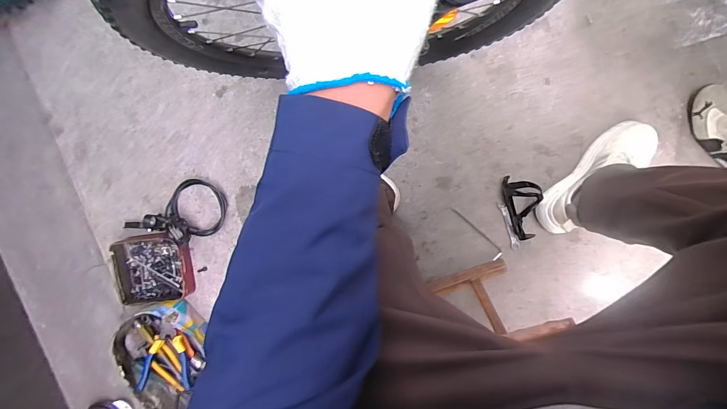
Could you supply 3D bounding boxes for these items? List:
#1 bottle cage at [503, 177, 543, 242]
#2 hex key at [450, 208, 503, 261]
[{"bbox_3d":[0.359,0.008,0.748,0.065,0.063,0.152,-20,97,7],"label":"bottle cage"},{"bbox_3d":[0.261,0.065,0.789,0.028,0.012,0.160,-44,94,9],"label":"hex key"}]

